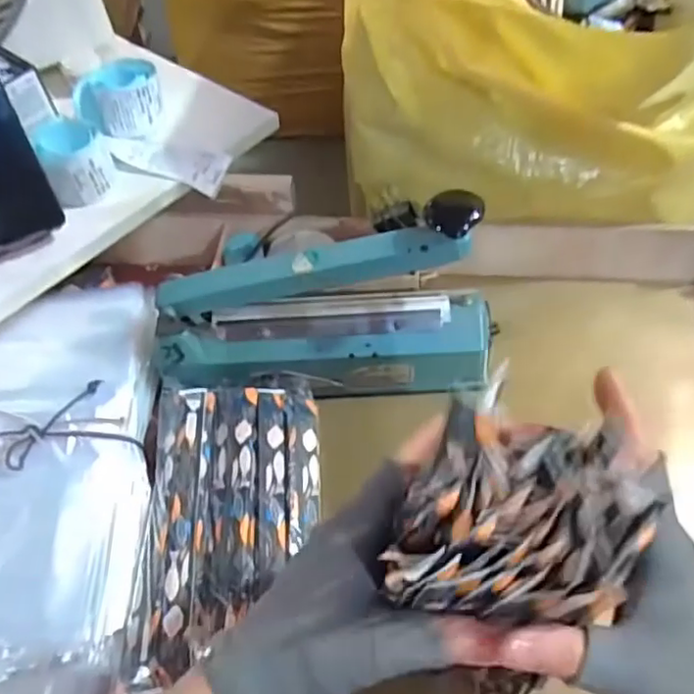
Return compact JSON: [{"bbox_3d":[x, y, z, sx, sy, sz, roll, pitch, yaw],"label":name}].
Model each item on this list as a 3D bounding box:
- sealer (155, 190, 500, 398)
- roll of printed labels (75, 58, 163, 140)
[{"bbox_3d":[-0.024,-0.034,0.534,0.300,0.171,0.072,-2,54,2],"label":"sealer"},{"bbox_3d":[-0.236,-0.257,0.641,0.086,0.046,0.069,-13,55,-6],"label":"roll of printed labels"}]

